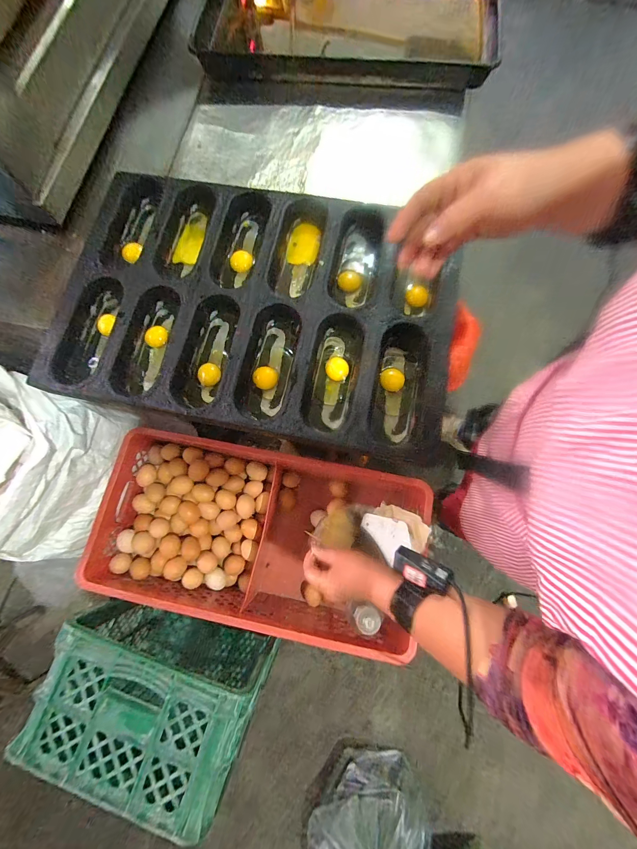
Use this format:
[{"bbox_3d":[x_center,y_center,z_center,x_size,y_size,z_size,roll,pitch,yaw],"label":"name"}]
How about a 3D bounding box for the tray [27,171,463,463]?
[{"bbox_3d":[-0.097,-0.188,0.492,0.598,0.044,0.399,11,76,4],"label":"tray"}]

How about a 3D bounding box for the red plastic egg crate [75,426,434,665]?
[{"bbox_3d":[-0.125,0.234,0.697,0.664,0.188,0.326,10,76,4],"label":"red plastic egg crate"}]

